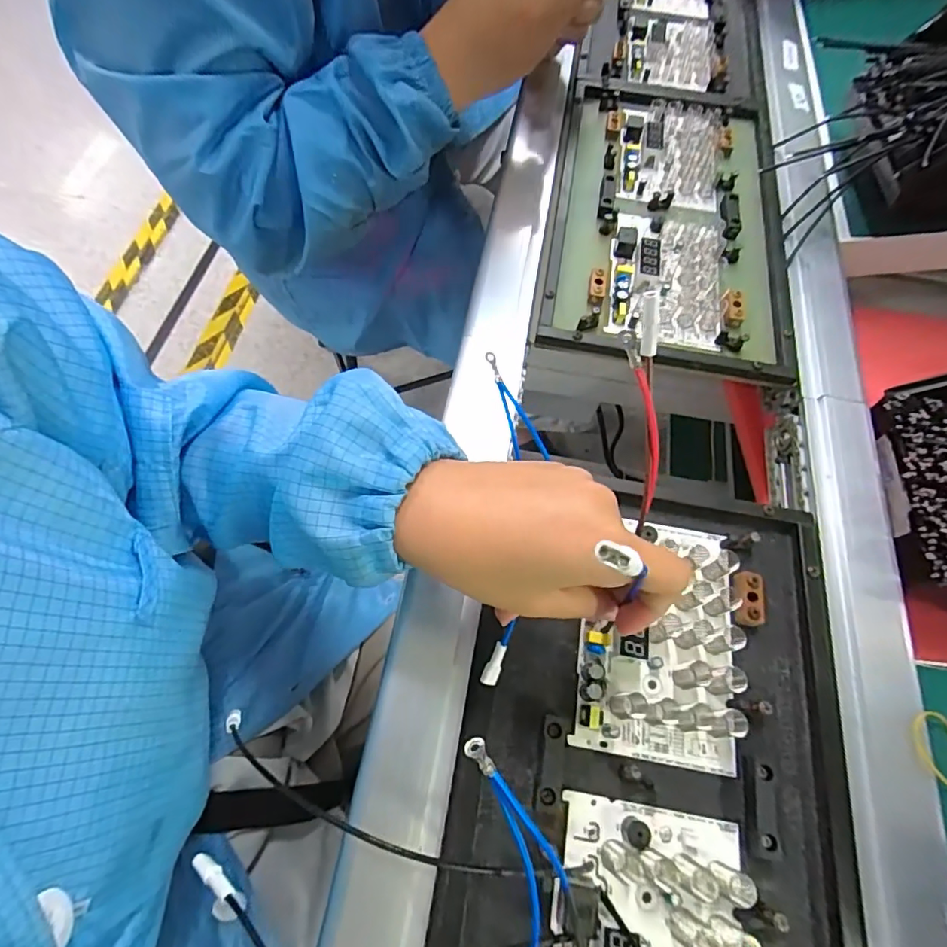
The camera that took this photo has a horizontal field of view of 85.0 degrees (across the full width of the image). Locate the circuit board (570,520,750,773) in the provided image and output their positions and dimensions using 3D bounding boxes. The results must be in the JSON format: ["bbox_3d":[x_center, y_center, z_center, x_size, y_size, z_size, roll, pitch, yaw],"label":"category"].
[{"bbox_3d":[0.111,0.092,0.303,0.089,0.021,0.137,9,64,3],"label":"circuit board"}]

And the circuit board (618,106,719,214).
[{"bbox_3d":[0.190,-0.313,0.497,0.099,0.010,0.145,13,66,3],"label":"circuit board"}]

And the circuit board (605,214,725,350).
[{"bbox_3d":[0.159,-0.168,0.428,0.090,0.014,0.129,10,66,2],"label":"circuit board"}]

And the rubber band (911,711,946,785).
[{"bbox_3d":[0.261,0.154,0.290,0.027,0.004,0.037,5,64,1],"label":"rubber band"}]

